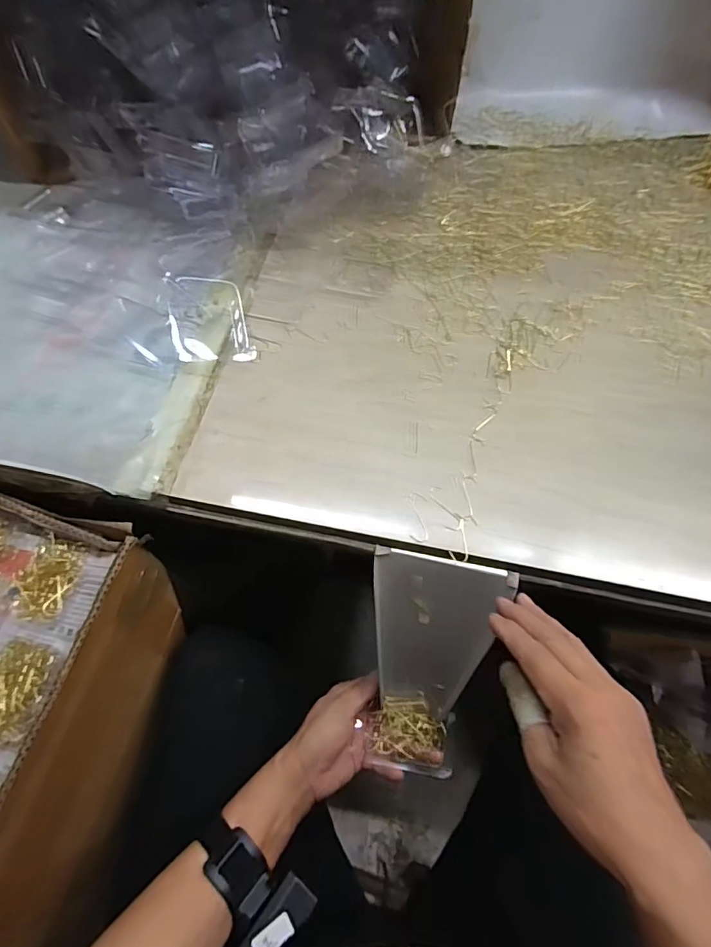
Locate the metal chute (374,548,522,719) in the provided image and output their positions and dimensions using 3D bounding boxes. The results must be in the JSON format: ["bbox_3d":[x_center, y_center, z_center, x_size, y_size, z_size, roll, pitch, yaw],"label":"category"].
[{"bbox_3d":[0.063,0.140,0.417,0.108,0.013,0.149,13,107,9],"label":"metal chute"}]

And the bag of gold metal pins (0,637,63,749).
[{"bbox_3d":[-0.257,0.162,0.357,0.063,0.012,0.073,4,64,0],"label":"bag of gold metal pins"}]

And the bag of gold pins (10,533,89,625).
[{"bbox_3d":[-0.259,0.088,0.401,0.049,0.010,0.068,13,64,5],"label":"bag of gold pins"}]

